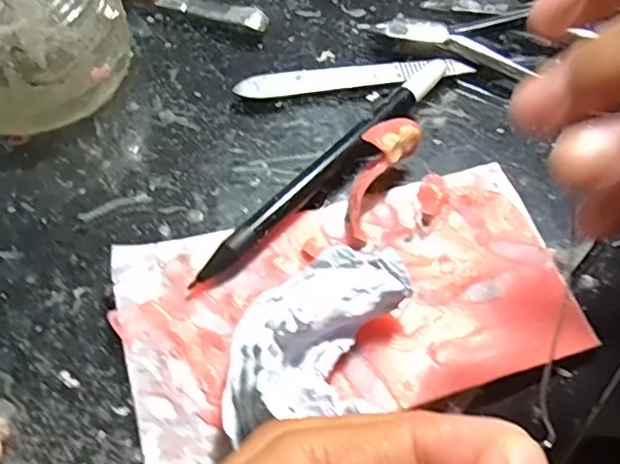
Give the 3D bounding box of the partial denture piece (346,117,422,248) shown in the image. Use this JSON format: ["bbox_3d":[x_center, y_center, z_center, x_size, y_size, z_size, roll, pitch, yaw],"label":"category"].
[{"bbox_3d":[0.022,-0.020,0.210,0.016,0.010,0.050,26,76,11],"label":"partial denture piece"}]

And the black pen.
[{"bbox_3d":[0.001,-0.021,0.216,0.012,0.014,0.117,40,65,18],"label":"black pen"}]

